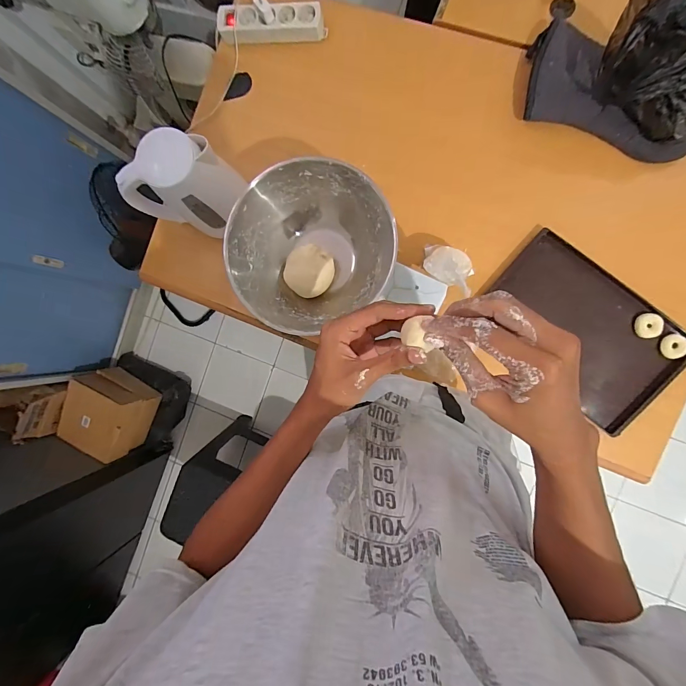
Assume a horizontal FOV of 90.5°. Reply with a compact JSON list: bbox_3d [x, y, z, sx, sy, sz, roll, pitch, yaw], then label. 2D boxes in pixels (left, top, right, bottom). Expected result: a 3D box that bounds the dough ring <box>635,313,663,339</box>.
[{"bbox_3d":[0.585,-0.033,0.651,0.038,0.020,0.047,0,91,8],"label":"dough ring"}]

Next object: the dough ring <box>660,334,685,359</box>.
[{"bbox_3d":[0.631,0.007,0.643,0.035,0.016,0.045,0,91,8],"label":"dough ring"}]

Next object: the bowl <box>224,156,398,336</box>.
[{"bbox_3d":[-0.052,-0.156,0.572,0.262,0.107,0.244,-26,87,7],"label":"bowl"}]

